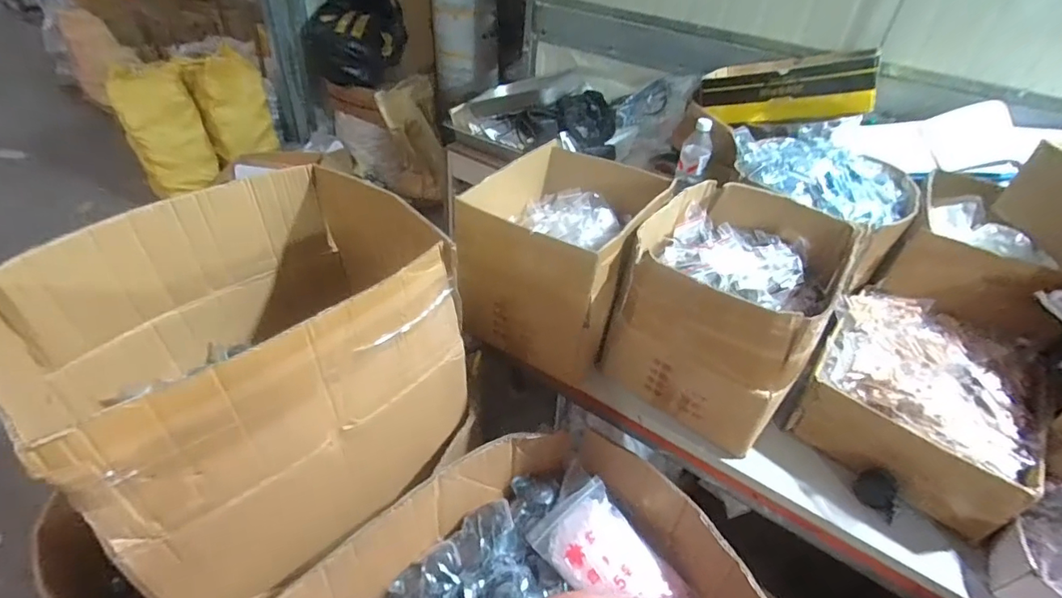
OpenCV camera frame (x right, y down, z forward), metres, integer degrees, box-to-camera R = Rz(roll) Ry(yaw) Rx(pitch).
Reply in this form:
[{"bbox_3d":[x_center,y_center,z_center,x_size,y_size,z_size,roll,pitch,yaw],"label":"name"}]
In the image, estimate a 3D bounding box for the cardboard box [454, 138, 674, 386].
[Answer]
[{"bbox_3d":[0.056,-0.087,0.850,0.257,0.222,0.337,19,41,16],"label":"cardboard box"}]

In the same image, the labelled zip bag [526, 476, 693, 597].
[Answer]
[{"bbox_3d":[0.110,0.365,0.699,0.129,0.044,0.210,-38,58,-21],"label":"labelled zip bag"}]

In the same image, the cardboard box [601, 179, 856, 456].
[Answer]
[{"bbox_3d":[0.313,-0.011,0.787,0.273,0.220,0.365,29,45,25],"label":"cardboard box"}]

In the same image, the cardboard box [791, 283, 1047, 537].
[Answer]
[{"bbox_3d":[0.564,0.138,0.730,0.262,0.124,0.309,32,46,28],"label":"cardboard box"}]

